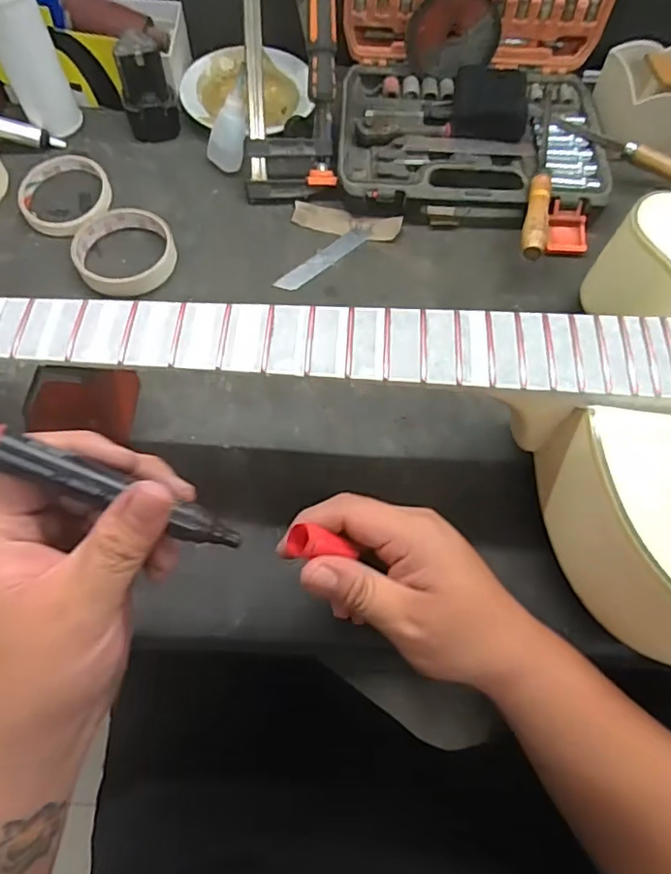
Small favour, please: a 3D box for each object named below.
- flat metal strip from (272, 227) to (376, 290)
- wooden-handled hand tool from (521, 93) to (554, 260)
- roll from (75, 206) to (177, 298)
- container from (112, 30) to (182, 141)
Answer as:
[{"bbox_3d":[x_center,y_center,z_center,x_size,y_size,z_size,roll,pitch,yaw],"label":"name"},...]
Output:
[{"bbox_3d":[-0.008,-0.161,0.522,0.104,0.004,0.022,-39,65,-18],"label":"flat metal strip"},{"bbox_3d":[0.188,-0.240,0.520,0.021,0.021,0.210,14,65,6],"label":"wooden-handled hand tool"},{"bbox_3d":[-0.182,-0.163,0.499,0.080,0.015,0.089,-24,67,-12],"label":"roll"},{"bbox_3d":[-0.177,-0.328,0.545,0.049,0.084,0.035,-16,66,-9],"label":"container"}]

